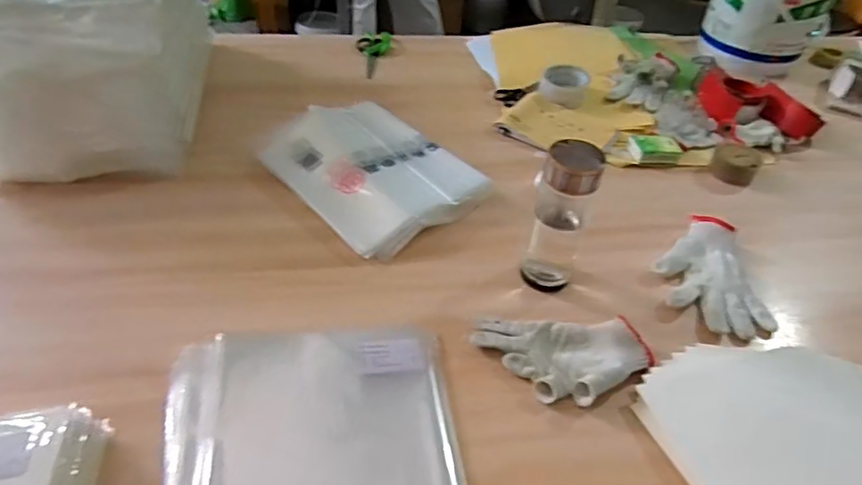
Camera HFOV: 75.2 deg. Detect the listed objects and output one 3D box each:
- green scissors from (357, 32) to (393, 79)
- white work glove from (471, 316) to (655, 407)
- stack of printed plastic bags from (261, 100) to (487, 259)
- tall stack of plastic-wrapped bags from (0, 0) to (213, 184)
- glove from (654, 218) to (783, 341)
[{"bbox_3d":[-0.119,-0.395,1.164,0.072,0.021,0.187,2,43,-4],"label":"green scissors"},{"bbox_3d":[0.147,0.127,0.620,0.189,0.023,0.101,3,43,-2],"label":"white work glove"},{"bbox_3d":[-0.094,-0.114,0.847,0.223,0.036,0.318,-29,52,-31],"label":"stack of printed plastic bags"},{"bbox_3d":[-0.512,-0.307,0.860,0.288,0.249,0.408,-1,43,-7],"label":"tall stack of plastic-wrapped bags"},{"bbox_3d":[0.360,0.040,0.730,0.126,0.029,0.183,2,43,-4],"label":"glove"}]

